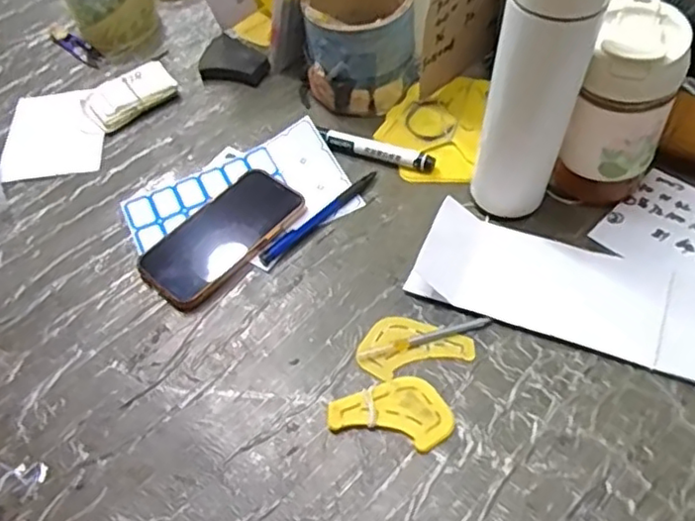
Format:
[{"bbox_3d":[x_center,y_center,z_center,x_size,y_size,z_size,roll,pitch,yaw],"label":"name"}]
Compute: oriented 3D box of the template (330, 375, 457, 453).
[{"bbox_3d":[0.031,0.114,0.461,0.081,0.007,0.055,-19,53,-10],"label":"template"}]

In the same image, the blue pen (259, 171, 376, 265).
[{"bbox_3d":[-0.024,-0.040,0.586,0.138,0.005,0.013,-39,59,-23],"label":"blue pen"}]

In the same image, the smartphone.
[{"bbox_3d":[-0.112,-0.024,0.574,0.083,0.017,0.146,32,61,26],"label":"smartphone"}]

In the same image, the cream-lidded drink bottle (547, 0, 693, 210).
[{"bbox_3d":[0.219,-0.118,0.528,0.072,0.155,0.078,18,56,18],"label":"cream-lidded drink bottle"}]

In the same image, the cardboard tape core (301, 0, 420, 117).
[{"bbox_3d":[0.014,-0.220,0.660,0.110,0.099,0.110,2,52,6],"label":"cardboard tape core"}]

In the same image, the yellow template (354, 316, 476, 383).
[{"bbox_3d":[0.050,0.063,0.501,0.085,0.004,0.052,-15,52,-6],"label":"yellow template"}]

